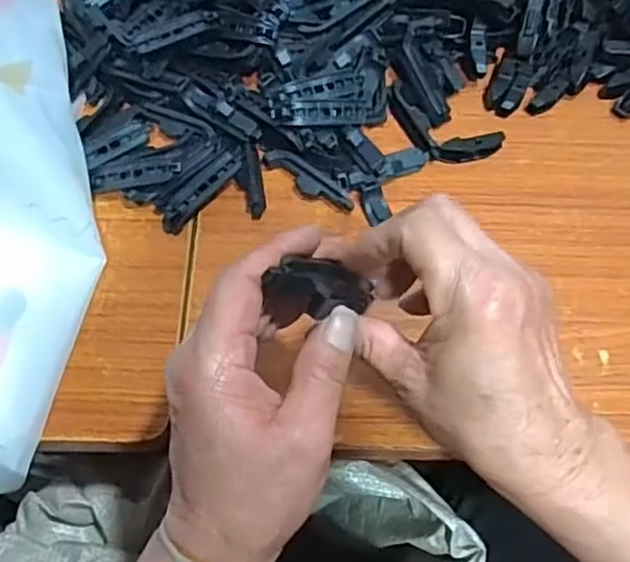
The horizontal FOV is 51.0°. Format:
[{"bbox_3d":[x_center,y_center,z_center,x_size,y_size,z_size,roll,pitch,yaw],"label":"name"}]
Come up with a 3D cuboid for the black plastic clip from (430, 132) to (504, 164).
[{"bbox_3d":[0.118,-0.101,0.502,0.059,0.012,0.016,-16,66,-9],"label":"black plastic clip"}]

